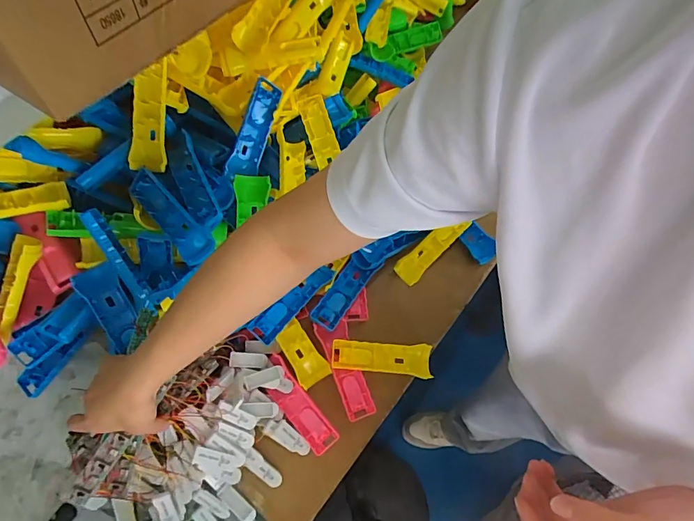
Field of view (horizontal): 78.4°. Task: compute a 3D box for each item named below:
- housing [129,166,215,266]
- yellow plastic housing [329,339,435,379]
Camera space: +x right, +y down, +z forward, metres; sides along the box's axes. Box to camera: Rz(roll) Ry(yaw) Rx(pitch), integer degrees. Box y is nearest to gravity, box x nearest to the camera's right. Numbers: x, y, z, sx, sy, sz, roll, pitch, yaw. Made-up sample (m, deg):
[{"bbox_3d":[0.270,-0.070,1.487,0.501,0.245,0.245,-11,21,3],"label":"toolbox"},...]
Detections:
[{"bbox_3d":[-0.244,-0.062,0.583,0.164,0.015,0.046,44,97,14],"label":"housing"},{"bbox_3d":[0.054,0.149,0.657,0.152,0.023,0.047,4,62,1],"label":"yellow plastic housing"}]

